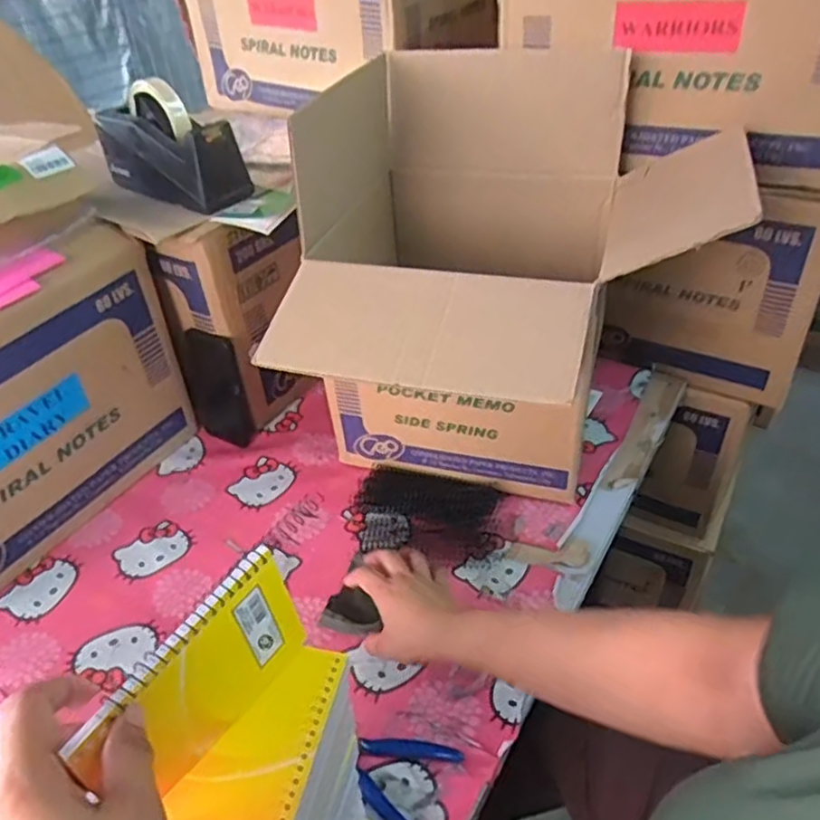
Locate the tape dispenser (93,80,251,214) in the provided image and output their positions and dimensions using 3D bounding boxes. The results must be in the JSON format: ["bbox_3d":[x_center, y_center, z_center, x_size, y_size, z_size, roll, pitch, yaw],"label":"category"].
[{"bbox_3d":[-0.291,-0.319,0.810,0.200,0.114,0.077,26,47,32],"label":"tape dispenser"}]

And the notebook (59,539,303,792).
[{"bbox_3d":[-0.108,0.141,0.349,0.017,0.077,0.127,21,45,28],"label":"notebook"}]

